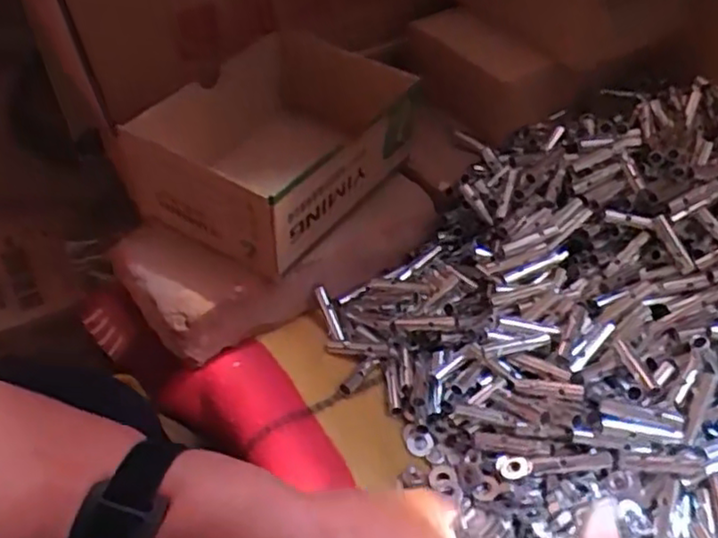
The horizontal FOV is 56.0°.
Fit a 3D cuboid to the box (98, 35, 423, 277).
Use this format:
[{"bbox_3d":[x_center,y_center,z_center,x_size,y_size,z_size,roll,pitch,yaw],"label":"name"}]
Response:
[{"bbox_3d":[-0.062,-0.094,0.496,0.133,0.080,0.169,23,51,24],"label":"box"}]

